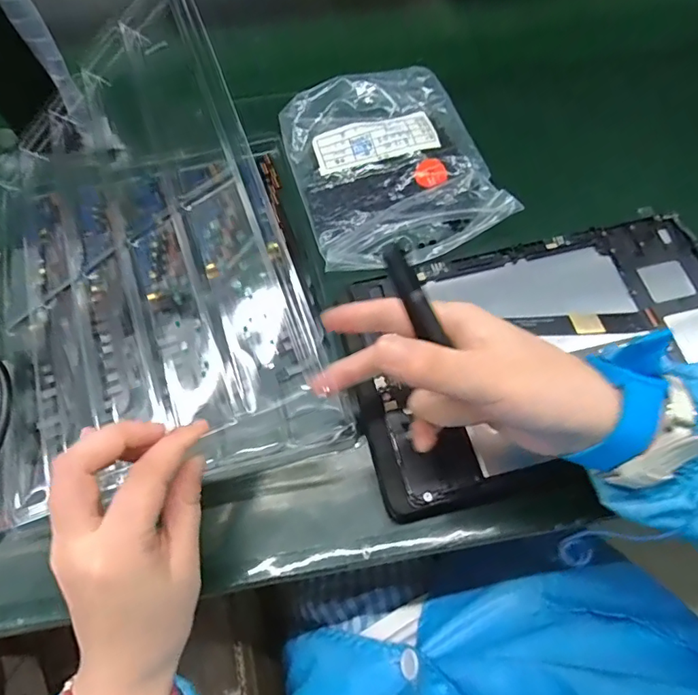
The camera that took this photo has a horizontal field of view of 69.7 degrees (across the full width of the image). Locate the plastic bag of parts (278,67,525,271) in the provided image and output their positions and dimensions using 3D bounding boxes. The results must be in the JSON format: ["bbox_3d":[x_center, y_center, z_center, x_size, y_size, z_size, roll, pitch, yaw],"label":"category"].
[{"bbox_3d":[0.032,-0.143,0.387,0.140,0.030,0.164,-15,65,-6],"label":"plastic bag of parts"}]

